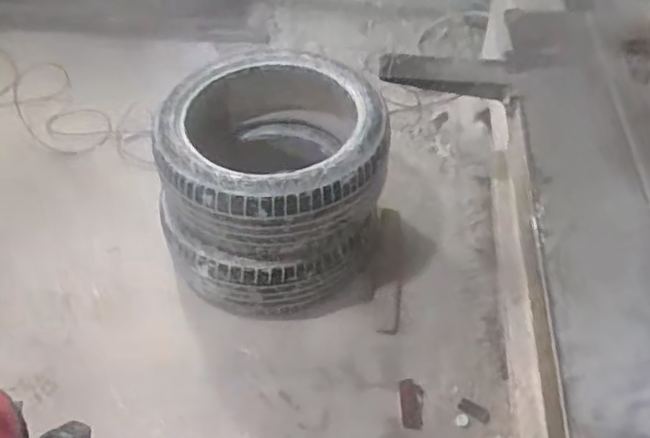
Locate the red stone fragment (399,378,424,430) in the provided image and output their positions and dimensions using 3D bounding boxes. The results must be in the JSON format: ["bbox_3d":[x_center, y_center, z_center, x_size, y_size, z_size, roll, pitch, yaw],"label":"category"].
[{"bbox_3d":[0.229,0.482,1.589,0.062,0.027,0.124,-1,48,-2],"label":"red stone fragment"}]

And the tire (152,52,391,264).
[{"bbox_3d":[-0.139,-0.189,1.682,0.603,0.252,0.608,3,48,1],"label":"tire"}]

